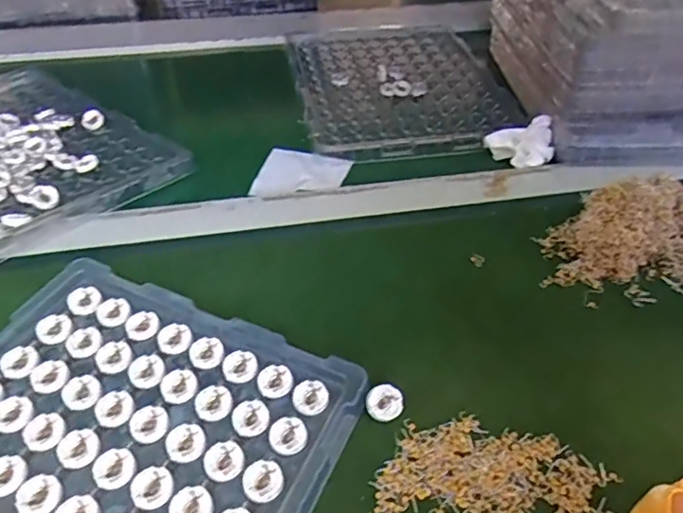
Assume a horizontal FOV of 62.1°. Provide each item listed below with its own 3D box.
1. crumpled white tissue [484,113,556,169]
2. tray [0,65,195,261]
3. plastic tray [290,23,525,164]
[{"bbox_3d":[0.195,-0.124,0.603,0.062,0.030,0.053,-15,44,-17],"label":"crumpled white tissue"},{"bbox_3d":[-0.373,-0.122,0.613,0.373,0.016,0.260,32,50,29],"label":"tray"},{"bbox_3d":[0.073,-0.231,0.747,0.253,0.015,0.346,-6,42,-8],"label":"plastic tray"}]

